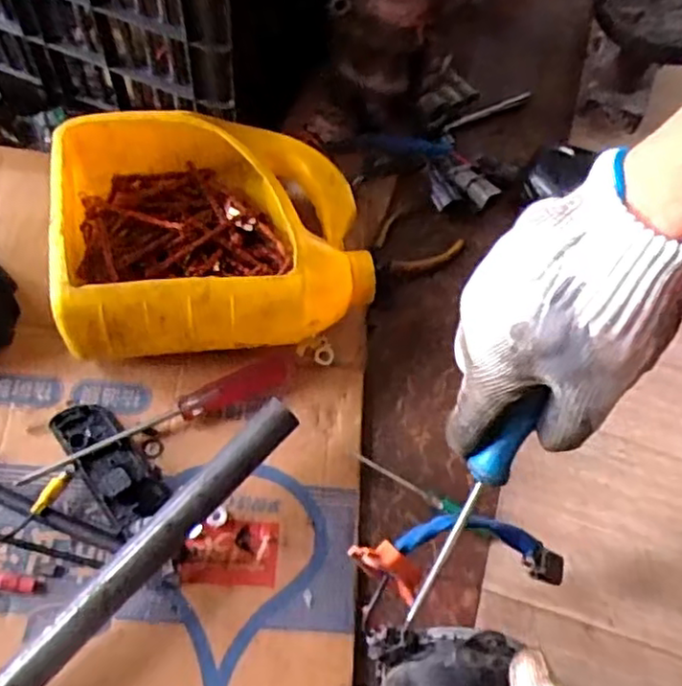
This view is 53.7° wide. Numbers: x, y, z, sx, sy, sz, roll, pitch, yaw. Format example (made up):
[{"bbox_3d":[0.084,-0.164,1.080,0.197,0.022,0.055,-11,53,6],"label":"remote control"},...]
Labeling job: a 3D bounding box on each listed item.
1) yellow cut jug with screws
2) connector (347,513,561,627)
[{"bbox_3d":[-0.096,-0.089,0.506,0.220,0.095,0.182,-9,67,-7],"label":"yellow cut jug with screws"},{"bbox_3d":[0.080,0.135,0.413,0.156,0.034,0.052,8,63,-29],"label":"connector"}]

